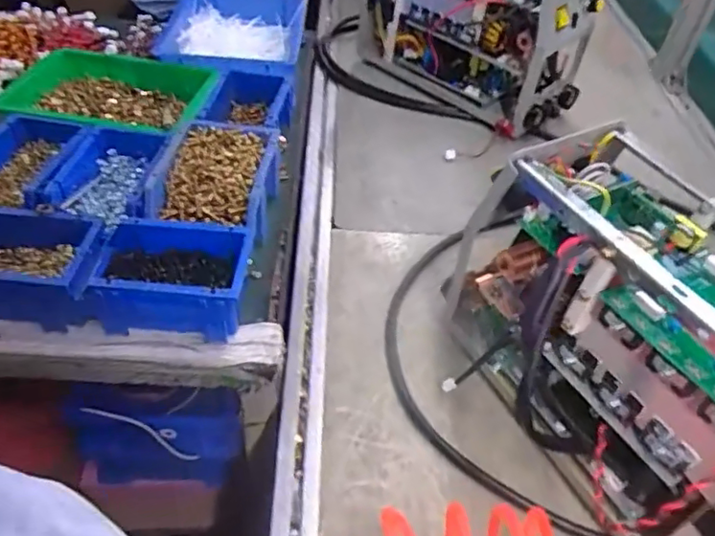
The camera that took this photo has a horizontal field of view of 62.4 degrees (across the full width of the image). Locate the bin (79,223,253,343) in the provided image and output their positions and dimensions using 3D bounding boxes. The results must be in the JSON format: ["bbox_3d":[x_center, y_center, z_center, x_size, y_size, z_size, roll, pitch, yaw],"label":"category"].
[{"bbox_3d":[-0.189,0.011,0.593,0.157,0.073,0.100,4,46,-2],"label":"bin"}]

